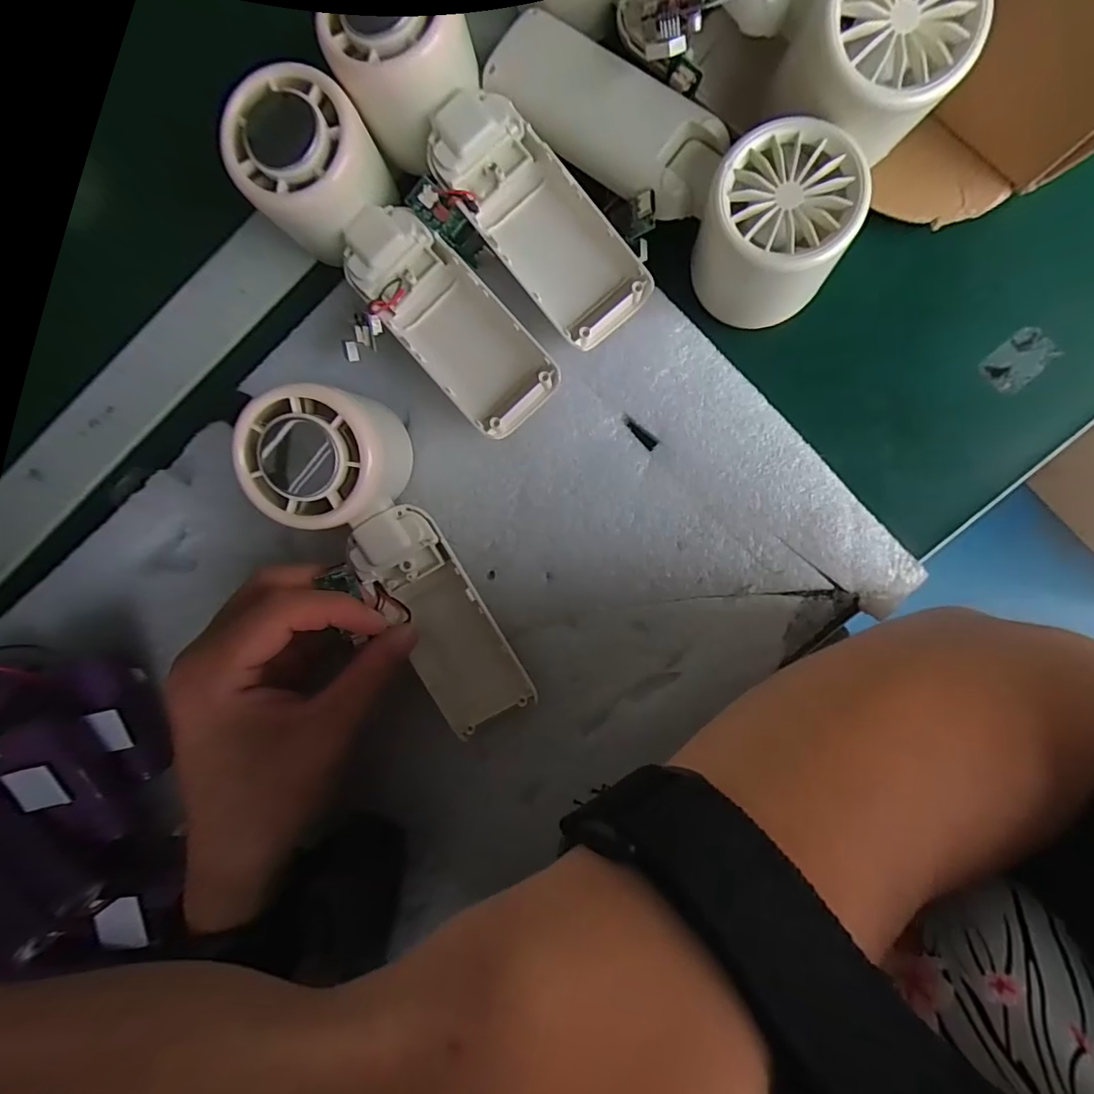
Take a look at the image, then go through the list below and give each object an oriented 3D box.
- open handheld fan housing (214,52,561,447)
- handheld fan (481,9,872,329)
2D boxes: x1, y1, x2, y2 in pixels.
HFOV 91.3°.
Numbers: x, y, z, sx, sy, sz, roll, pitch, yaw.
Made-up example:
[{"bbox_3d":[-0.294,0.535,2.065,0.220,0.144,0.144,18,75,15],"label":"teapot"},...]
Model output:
[{"bbox_3d":[-0.067,-0.118,0.227,0.061,0.040,0.166,-39,88,5],"label":"open handheld fan housing"},{"bbox_3d":[0.048,-0.161,0.215,0.165,0.046,0.052,44,94,3],"label":"handheld fan"}]

